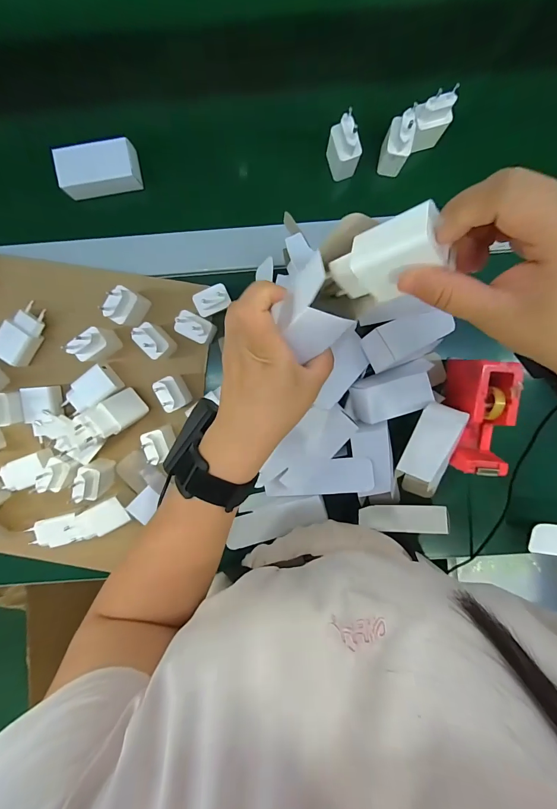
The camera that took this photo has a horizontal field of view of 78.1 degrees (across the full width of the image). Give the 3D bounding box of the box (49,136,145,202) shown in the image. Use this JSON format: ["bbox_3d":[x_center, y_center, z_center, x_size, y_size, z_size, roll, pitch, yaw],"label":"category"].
[{"bbox_3d":[-0.214,-0.279,0.409,0.090,0.031,0.045,-9,96,1],"label":"box"}]

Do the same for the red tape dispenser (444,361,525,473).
[{"bbox_3d":[0.235,0.012,0.415,0.054,0.082,0.131,0,96,0],"label":"red tape dispenser"}]

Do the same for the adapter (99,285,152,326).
[{"bbox_3d":[-0.179,-0.114,0.404,0.023,0.071,0.038,32,95,-3],"label":"adapter"}]

